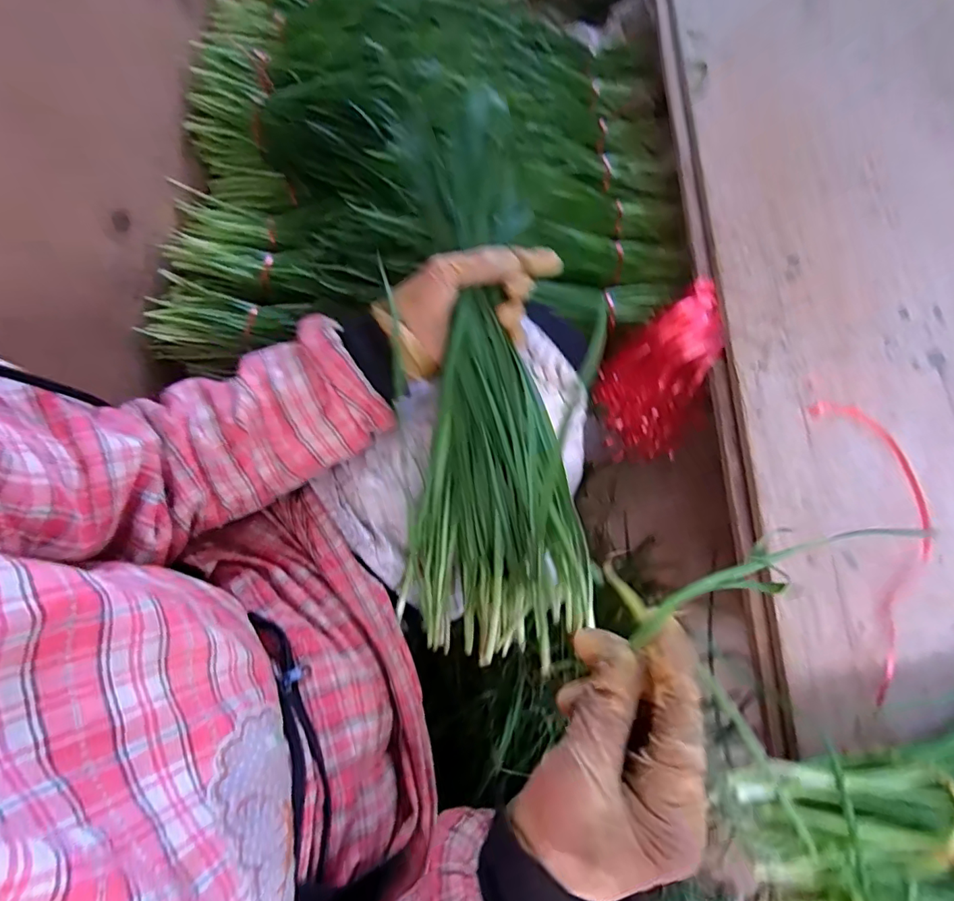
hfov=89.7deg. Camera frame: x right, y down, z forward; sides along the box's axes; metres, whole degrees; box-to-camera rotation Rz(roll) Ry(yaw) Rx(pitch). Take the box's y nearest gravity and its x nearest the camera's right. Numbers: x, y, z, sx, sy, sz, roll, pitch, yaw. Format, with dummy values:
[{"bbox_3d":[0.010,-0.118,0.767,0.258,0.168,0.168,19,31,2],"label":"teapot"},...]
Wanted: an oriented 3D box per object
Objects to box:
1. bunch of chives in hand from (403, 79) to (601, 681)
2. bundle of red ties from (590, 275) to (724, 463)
[{"bbox_3d":[-0.003,-0.051,0.366,0.134,0.064,0.431,-6,94,-2],"label":"bunch of chives in hand"},{"bbox_3d":[0.202,-0.080,0.547,0.092,0.158,0.147,-4,71,-5],"label":"bundle of red ties"}]

